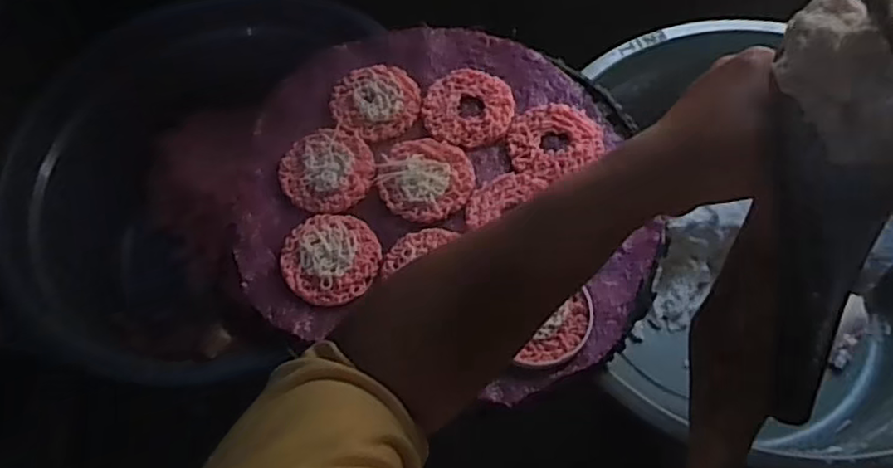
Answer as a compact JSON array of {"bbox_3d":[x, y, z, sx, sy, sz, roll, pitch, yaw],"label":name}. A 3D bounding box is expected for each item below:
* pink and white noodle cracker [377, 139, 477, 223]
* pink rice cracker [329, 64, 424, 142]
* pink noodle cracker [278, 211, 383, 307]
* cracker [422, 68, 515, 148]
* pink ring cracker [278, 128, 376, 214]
[{"bbox_3d":[-0.019,-0.050,0.566,0.078,0.004,0.078,-2,63,3],"label":"pink and white noodle cracker"},{"bbox_3d":[-0.064,-0.124,0.604,0.077,0.006,0.078,-2,63,3],"label":"pink rice cracker"},{"bbox_3d":[-0.095,0.018,0.535,0.077,0.005,0.081,-32,65,-12],"label":"pink noodle cracker"},{"bbox_3d":[0.020,-0.116,0.596,0.078,0.004,0.082,-2,63,3],"label":"cracker"},{"bbox_3d":[-0.105,-0.058,0.573,0.082,0.008,0.078,-2,63,3],"label":"pink ring cracker"}]

